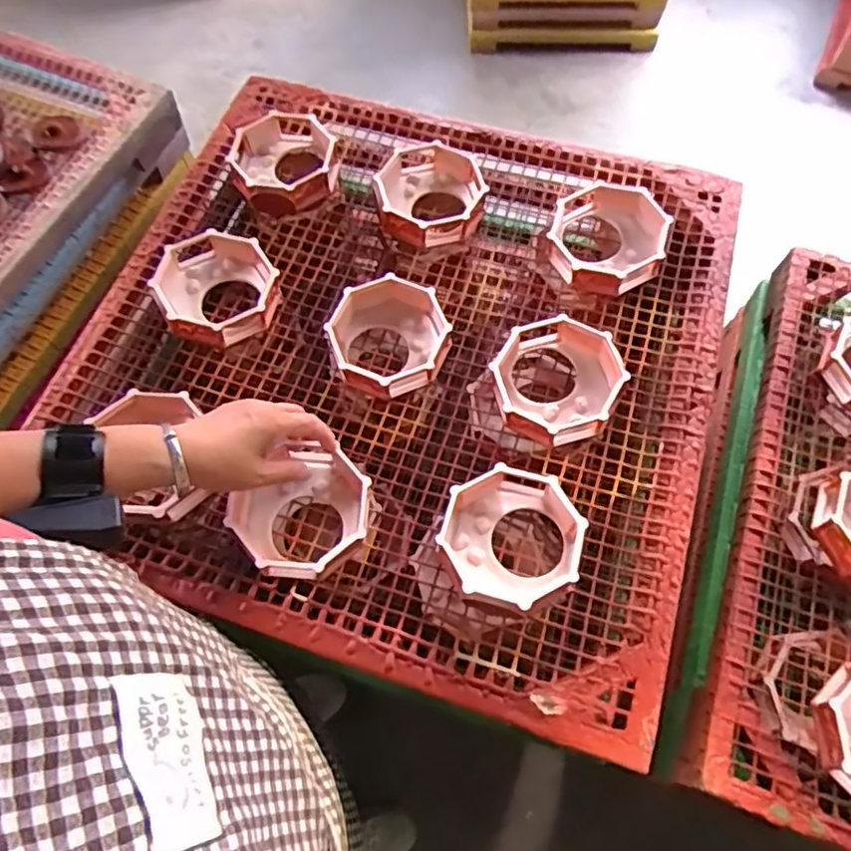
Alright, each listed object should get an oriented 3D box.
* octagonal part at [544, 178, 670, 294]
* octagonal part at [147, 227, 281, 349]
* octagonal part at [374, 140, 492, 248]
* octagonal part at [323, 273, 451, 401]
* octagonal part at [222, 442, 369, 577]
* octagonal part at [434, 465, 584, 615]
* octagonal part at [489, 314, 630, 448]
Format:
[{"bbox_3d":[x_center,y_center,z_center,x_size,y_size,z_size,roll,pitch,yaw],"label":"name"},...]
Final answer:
[{"bbox_3d":[0.195,-0.205,0.662,0.123,0.037,0.134,14,68,9],"label":"octagonal part"},{"bbox_3d":[-0.223,-0.150,0.653,0.120,0.047,0.125,-28,67,-11],"label":"octagonal part"},{"bbox_3d":[0.004,-0.266,0.704,0.122,0.046,0.124,-9,65,-3],"label":"octagonal part"},{"bbox_3d":[-0.036,-0.092,0.630,0.116,0.047,0.119,22,67,11],"label":"octagonal part"},{"bbox_3d":[-0.106,0.076,0.539,0.103,0.045,0.114,41,74,18],"label":"octagonal part"},{"bbox_3d":[0.073,0.095,0.523,0.114,0.043,0.116,13,65,7],"label":"octagonal part"},{"bbox_3d":[0.126,-0.044,0.594,0.118,0.040,0.124,26,68,13],"label":"octagonal part"}]

